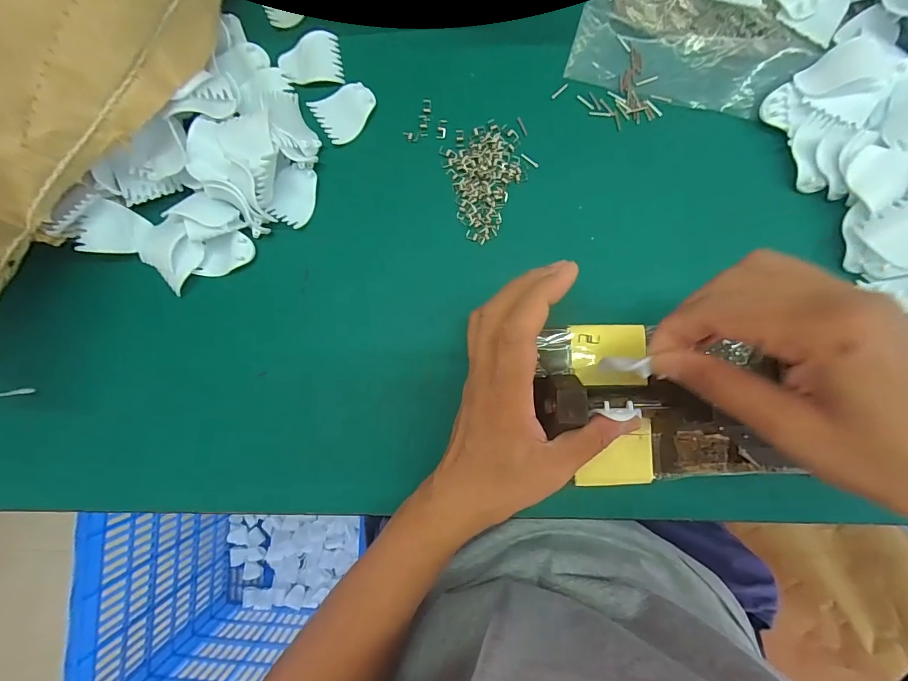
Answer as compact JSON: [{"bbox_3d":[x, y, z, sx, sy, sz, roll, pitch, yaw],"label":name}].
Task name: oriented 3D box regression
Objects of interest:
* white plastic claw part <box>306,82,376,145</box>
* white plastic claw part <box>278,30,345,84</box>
[{"bbox_3d":[-0.081,-0.174,0.318,0.044,0.007,0.038,-33,85,1],"label":"white plastic claw part"},{"bbox_3d":[-0.110,-0.218,0.324,0.044,0.008,0.036,-5,87,3],"label":"white plastic claw part"}]

